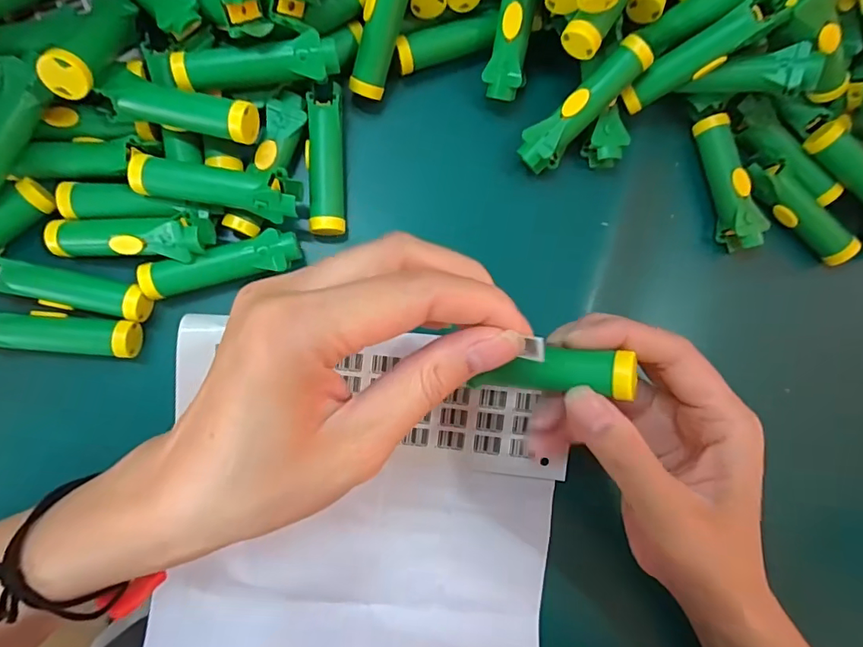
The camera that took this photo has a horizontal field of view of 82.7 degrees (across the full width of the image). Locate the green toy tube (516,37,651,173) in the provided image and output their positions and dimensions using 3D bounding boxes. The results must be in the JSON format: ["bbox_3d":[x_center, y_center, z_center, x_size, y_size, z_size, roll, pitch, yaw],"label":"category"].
[{"bbox_3d":[0.083,-0.119,0.269,0.081,0.015,0.023,-43,92,16],"label":"green toy tube"}]

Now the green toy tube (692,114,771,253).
[{"bbox_3d":[0.178,-0.084,0.295,0.019,0.023,0.080,-15,87,-6],"label":"green toy tube"}]

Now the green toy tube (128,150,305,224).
[{"bbox_3d":[-0.107,-0.070,0.251,0.079,0.023,0.024,10,85,-4],"label":"green toy tube"}]

